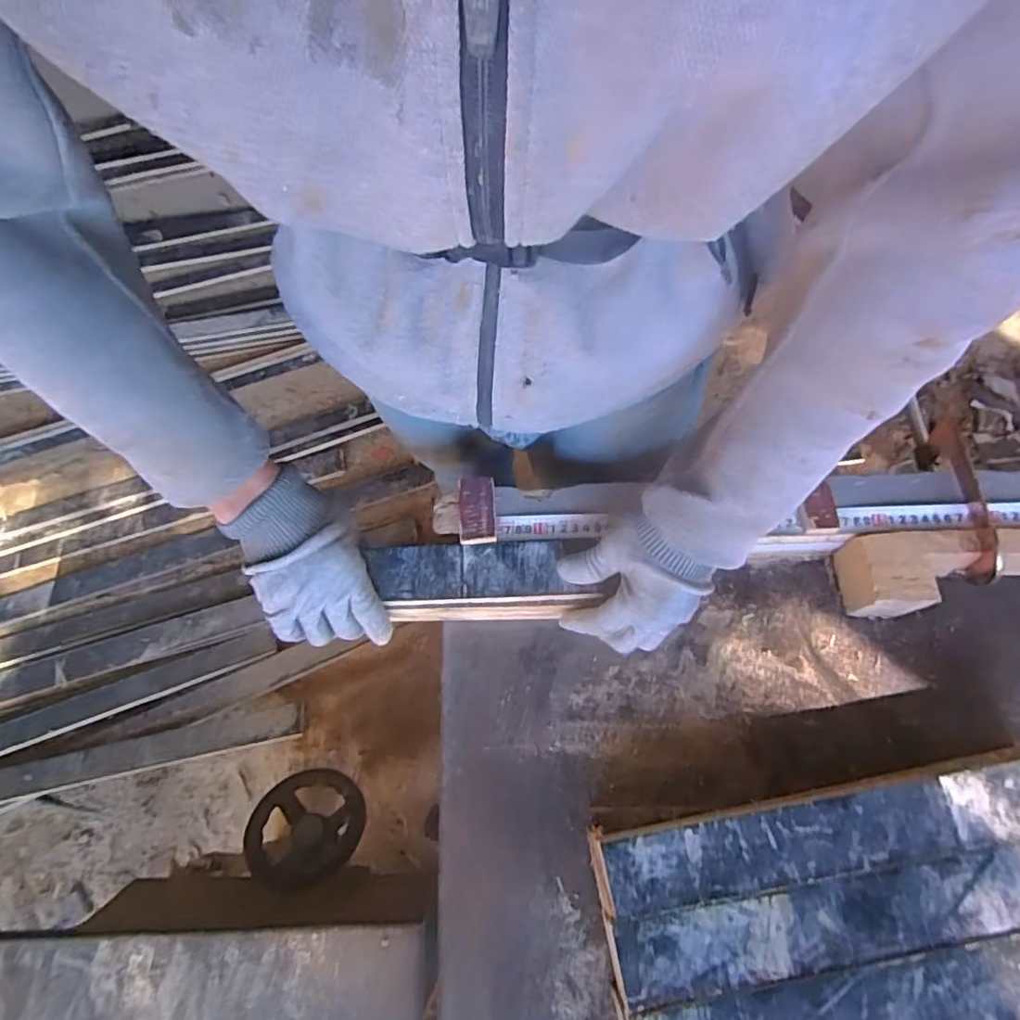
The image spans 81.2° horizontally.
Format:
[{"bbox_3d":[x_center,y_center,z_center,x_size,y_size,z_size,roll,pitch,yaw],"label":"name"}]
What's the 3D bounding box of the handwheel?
[{"bbox_3d":[-0.214,0.336,0.628,0.121,0.027,0.109,7,65,4],"label":"handwheel"}]

